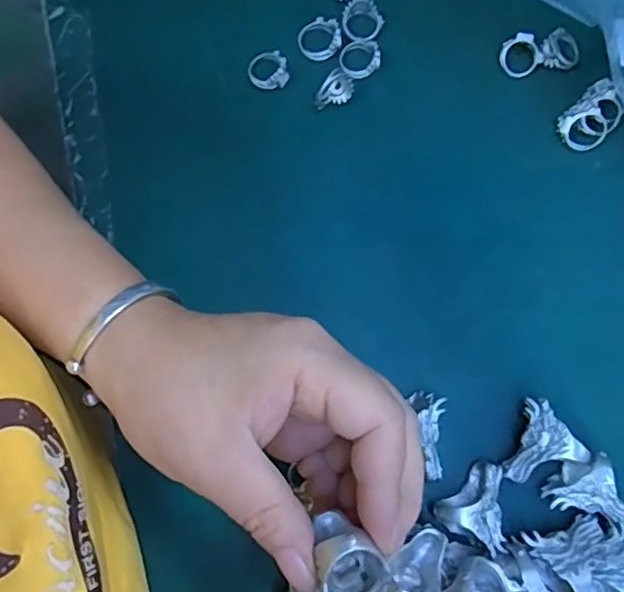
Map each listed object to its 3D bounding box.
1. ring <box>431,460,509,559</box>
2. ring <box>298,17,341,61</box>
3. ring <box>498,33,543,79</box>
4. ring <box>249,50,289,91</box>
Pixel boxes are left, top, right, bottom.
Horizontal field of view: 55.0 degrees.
[{"bbox_3d":[0.077,0.099,0.273,0.037,0.022,0.033,-32,81,-6],"label":"ring"},{"bbox_3d":[0.004,-0.141,0.327,0.024,0.005,0.023,0,79,0],"label":"ring"},{"bbox_3d":[0.112,-0.130,0.325,0.022,0.004,0.021,2,107,6],"label":"ring"},{"bbox_3d":[-0.024,-0.123,0.325,0.021,0.008,0.020,0,79,0],"label":"ring"}]

